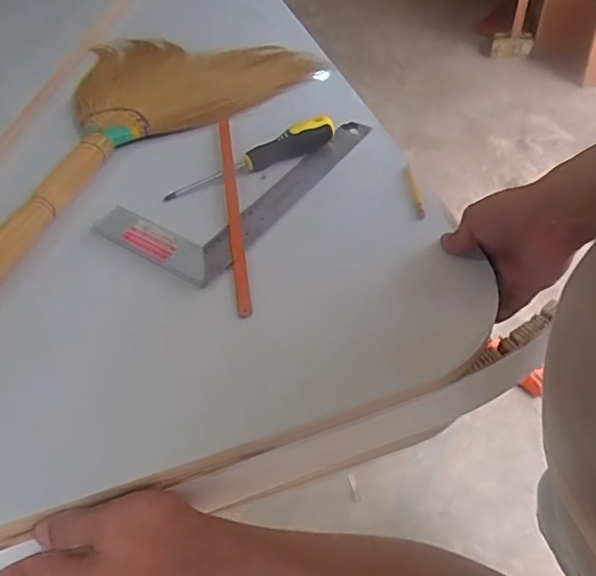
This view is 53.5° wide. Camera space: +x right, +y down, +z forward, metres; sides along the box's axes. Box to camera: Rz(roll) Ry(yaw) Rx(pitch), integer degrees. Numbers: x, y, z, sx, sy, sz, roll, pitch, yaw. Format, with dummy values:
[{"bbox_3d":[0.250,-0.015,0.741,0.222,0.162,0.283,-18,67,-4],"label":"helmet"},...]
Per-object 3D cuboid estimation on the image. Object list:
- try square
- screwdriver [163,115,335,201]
[{"bbox_3d":[-0.060,-0.120,0.650,0.154,0.013,0.299,30,57,24],"label":"try square"},{"bbox_3d":[-0.052,-0.148,0.650,0.201,0.030,0.025,-22,50,-15],"label":"screwdriver"}]

